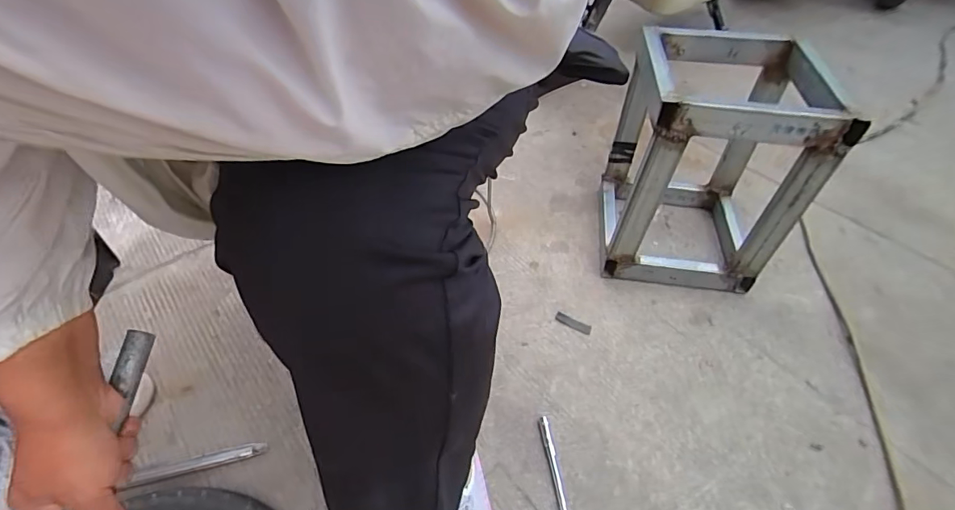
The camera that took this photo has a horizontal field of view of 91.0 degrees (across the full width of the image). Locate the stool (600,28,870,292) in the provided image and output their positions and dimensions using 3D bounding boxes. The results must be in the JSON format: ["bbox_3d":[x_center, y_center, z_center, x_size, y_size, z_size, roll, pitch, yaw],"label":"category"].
[{"bbox_3d":[0.349,-0.142,0.739,0.248,0.323,0.265,4,47,3],"label":"stool"}]

